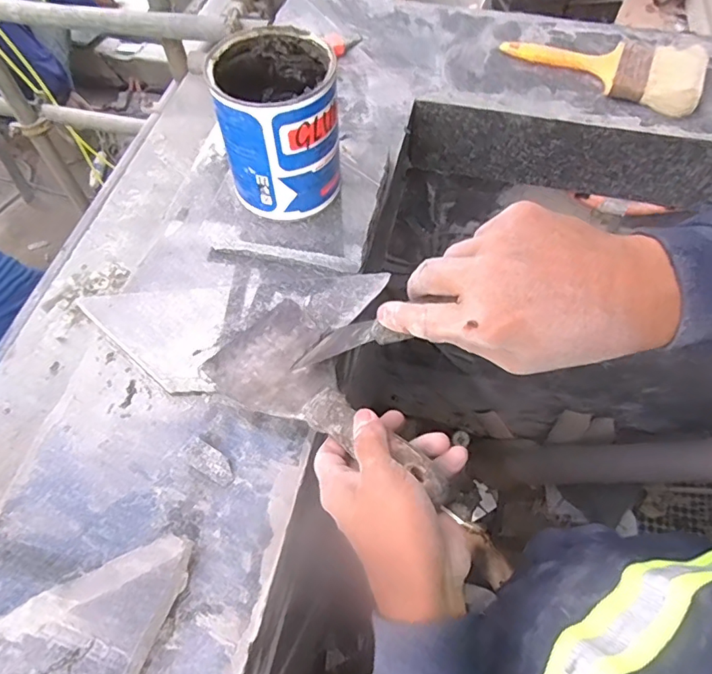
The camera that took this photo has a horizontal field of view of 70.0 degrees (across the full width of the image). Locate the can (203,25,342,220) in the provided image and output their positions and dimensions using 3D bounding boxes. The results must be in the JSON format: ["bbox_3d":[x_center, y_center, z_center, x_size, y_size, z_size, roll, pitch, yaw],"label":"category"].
[{"bbox_3d":[-0.066,-0.181,0.441,0.093,0.118,0.101,0,60,0],"label":"can"}]

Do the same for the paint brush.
[{"bbox_3d":[0.294,-0.328,0.607,0.225,0.028,0.102,21,62,12],"label":"paint brush"}]

